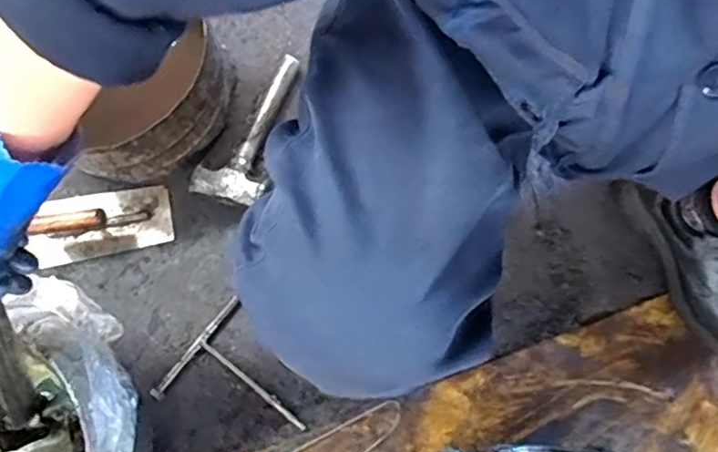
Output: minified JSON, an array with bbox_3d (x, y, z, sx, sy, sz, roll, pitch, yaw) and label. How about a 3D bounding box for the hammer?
[{"bbox_3d":[-0.149,-0.136,0.808,0.091,0.046,0.218,14,78,2],"label":"hammer"}]

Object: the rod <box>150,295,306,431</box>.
[{"bbox_3d":[-0.147,0.206,0.755,0.175,0.009,0.157,39,80,7],"label":"rod"}]

